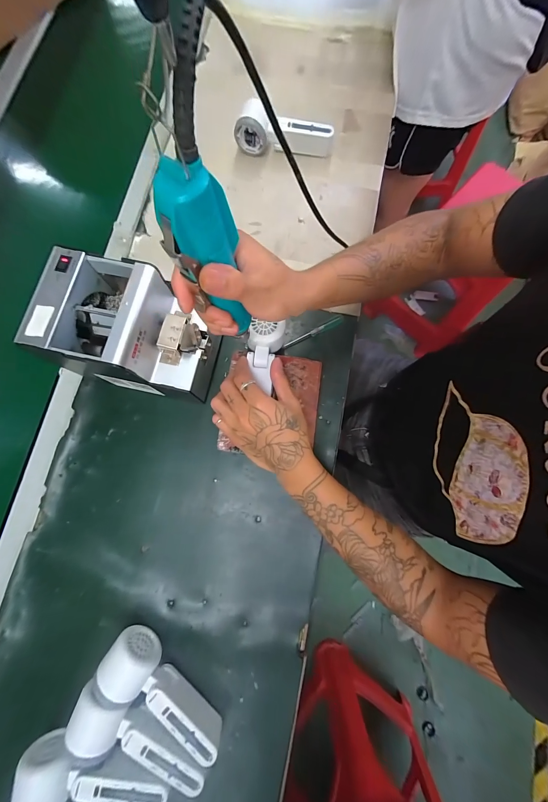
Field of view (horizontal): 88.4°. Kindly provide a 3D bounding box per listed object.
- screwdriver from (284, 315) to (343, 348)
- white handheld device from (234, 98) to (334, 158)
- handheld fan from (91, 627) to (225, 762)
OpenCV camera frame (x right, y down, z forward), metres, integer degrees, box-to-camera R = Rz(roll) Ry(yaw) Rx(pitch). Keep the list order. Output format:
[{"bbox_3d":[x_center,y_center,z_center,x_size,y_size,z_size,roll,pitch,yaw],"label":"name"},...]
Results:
[{"bbox_3d":[0.064,-0.109,0.447,0.103,0.010,0.012,-28,79,-4],"label":"screwdriver"},{"bbox_3d":[0.020,-0.472,0.495,0.165,0.049,0.050,12,79,4],"label":"white handheld device"},{"bbox_3d":[-0.130,0.345,0.330,0.167,0.052,0.053,41,82,9],"label":"handheld fan"}]

